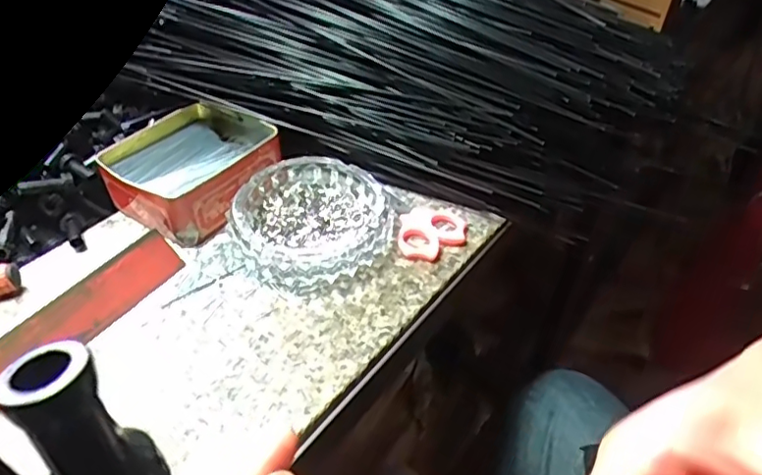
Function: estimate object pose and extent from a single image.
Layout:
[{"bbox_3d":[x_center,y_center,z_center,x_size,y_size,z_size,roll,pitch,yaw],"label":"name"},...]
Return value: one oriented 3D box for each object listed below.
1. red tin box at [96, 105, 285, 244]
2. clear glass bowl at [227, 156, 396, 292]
[{"bbox_3d":[-0.154,-0.062,0.485,0.105,0.041,0.130,23,46,21],"label":"red tin box"},{"bbox_3d":[-0.053,-0.014,0.453,0.114,0.032,0.116,1,42,-1],"label":"clear glass bowl"}]

